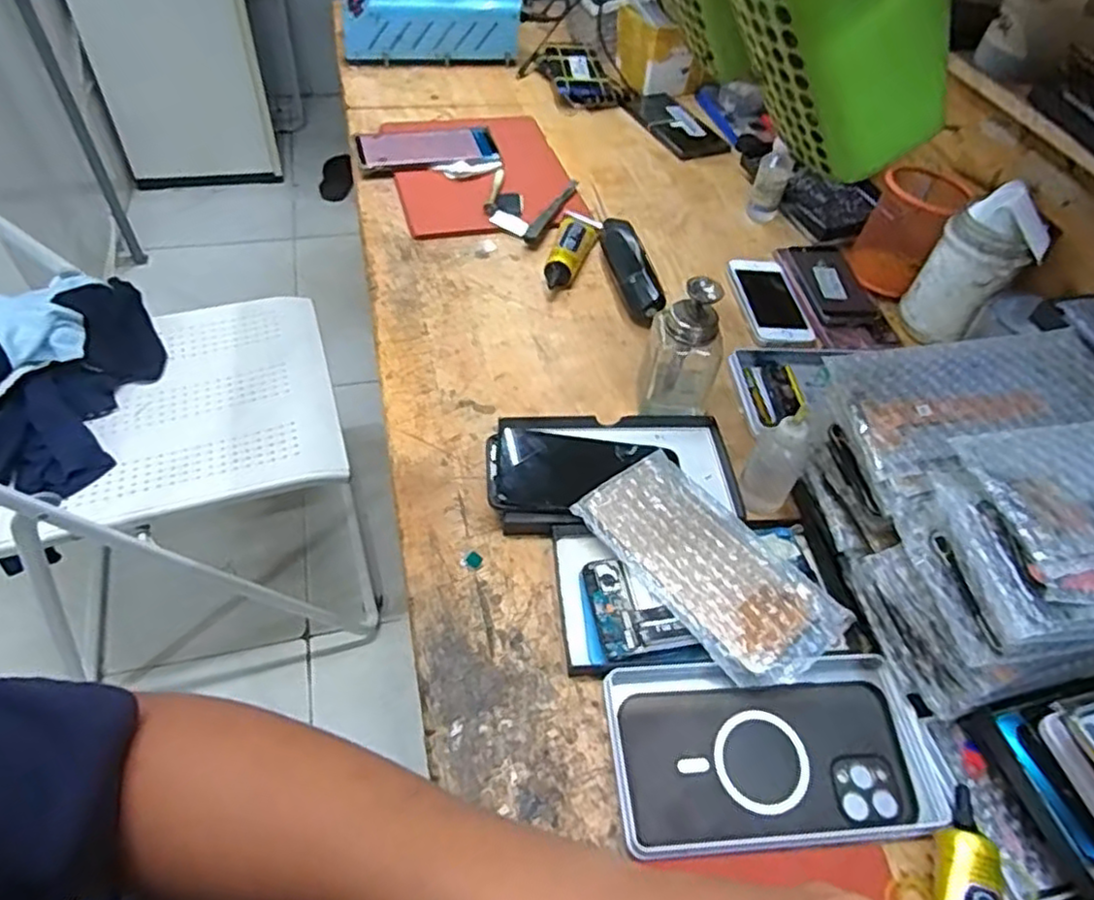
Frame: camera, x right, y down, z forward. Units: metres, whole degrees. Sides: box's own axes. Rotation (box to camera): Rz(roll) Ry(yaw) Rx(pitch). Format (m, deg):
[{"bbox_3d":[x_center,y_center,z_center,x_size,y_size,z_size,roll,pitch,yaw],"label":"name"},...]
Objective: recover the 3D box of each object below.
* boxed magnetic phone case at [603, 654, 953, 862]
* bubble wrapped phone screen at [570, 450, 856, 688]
[{"bbox_3d":[0.130,0.175,0.406,0.183,0.019,0.100,-1,50,-6],"label":"boxed magnetic phone case"},{"bbox_3d":[0.109,0.078,0.469,0.092,0.018,0.175,-30,59,-27],"label":"bubble wrapped phone screen"}]

